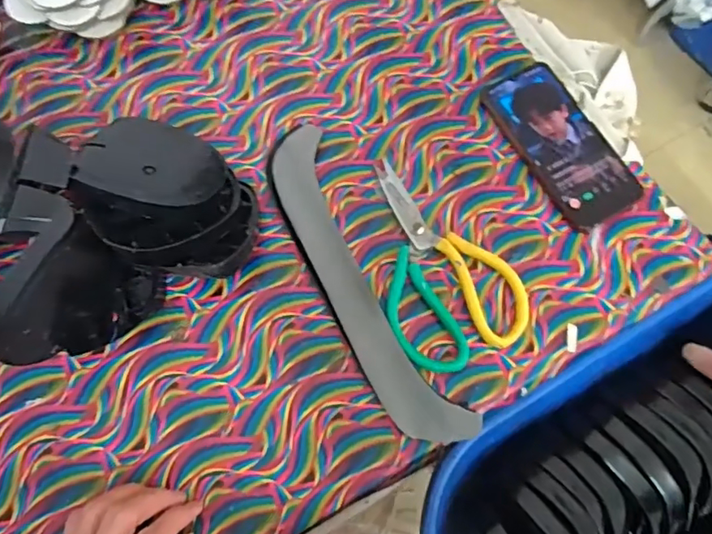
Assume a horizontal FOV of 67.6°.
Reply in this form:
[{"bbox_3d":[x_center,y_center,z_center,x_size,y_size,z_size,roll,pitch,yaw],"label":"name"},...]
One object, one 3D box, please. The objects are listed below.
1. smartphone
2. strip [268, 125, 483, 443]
[{"bbox_3d":[0.186,-0.113,0.486,0.075,0.014,0.161,-28,75,-11],"label":"smartphone"},{"bbox_3d":[0.001,0.012,0.438,0.060,0.017,0.287,-26,74,-10],"label":"strip"}]

